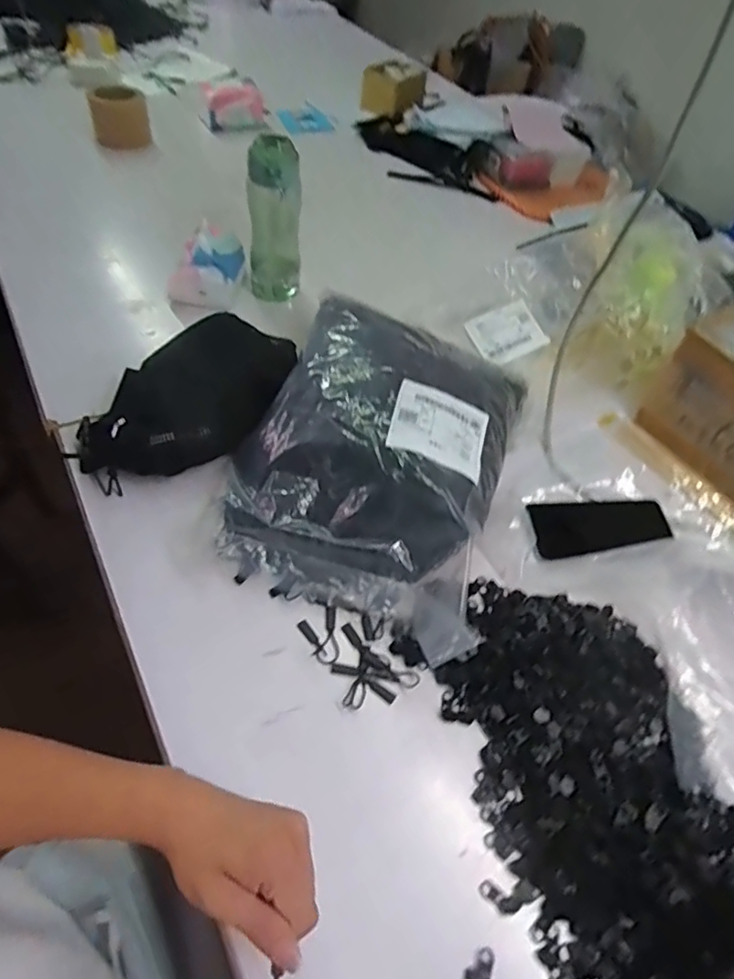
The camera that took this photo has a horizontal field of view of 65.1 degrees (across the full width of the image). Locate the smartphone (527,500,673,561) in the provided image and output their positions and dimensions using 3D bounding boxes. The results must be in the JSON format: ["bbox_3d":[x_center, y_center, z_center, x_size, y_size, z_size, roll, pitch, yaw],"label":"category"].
[{"bbox_3d":[0.260,0.039,0.645,0.161,0.014,0.064,-9,55,-10],"label":"smartphone"}]

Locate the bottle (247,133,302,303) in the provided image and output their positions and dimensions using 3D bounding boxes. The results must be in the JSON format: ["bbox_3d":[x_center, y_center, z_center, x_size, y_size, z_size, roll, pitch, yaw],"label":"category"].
[{"bbox_3d":[-0.131,-0.369,0.814,0.072,0.231,0.071,-2,52,-9],"label":"bottle"}]

